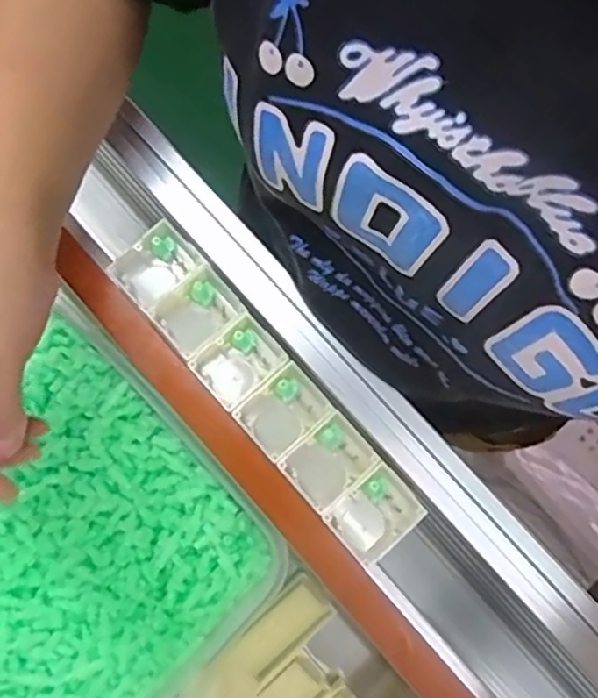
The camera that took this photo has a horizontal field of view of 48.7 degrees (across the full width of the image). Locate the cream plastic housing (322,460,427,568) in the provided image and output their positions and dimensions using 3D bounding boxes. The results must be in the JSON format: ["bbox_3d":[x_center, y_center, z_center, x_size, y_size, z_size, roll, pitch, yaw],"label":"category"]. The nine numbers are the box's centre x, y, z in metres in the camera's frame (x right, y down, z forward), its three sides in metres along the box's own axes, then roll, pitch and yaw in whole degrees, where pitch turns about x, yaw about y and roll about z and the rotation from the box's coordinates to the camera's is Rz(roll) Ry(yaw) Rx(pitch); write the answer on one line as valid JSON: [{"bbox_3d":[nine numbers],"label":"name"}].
[{"bbox_3d":[0.039,0.087,0.352,0.043,0.034,0.035,-41,81,-8],"label":"cream plastic housing"}]

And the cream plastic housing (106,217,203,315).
[{"bbox_3d":[-0.080,-0.044,0.376,0.043,0.027,0.036,-42,82,-9],"label":"cream plastic housing"}]

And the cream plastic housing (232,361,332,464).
[{"bbox_3d":[-0.008,0.033,0.351,0.043,0.011,0.034,-41,81,-9],"label":"cream plastic housing"}]

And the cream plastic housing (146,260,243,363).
[{"bbox_3d":[-0.056,-0.019,0.365,0.042,0.018,0.037,-41,81,-9],"label":"cream plastic housing"}]

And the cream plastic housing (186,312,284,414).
[{"bbox_3d":[-0.033,0.008,0.357,0.043,0.013,0.035,-41,81,-9],"label":"cream plastic housing"}]

